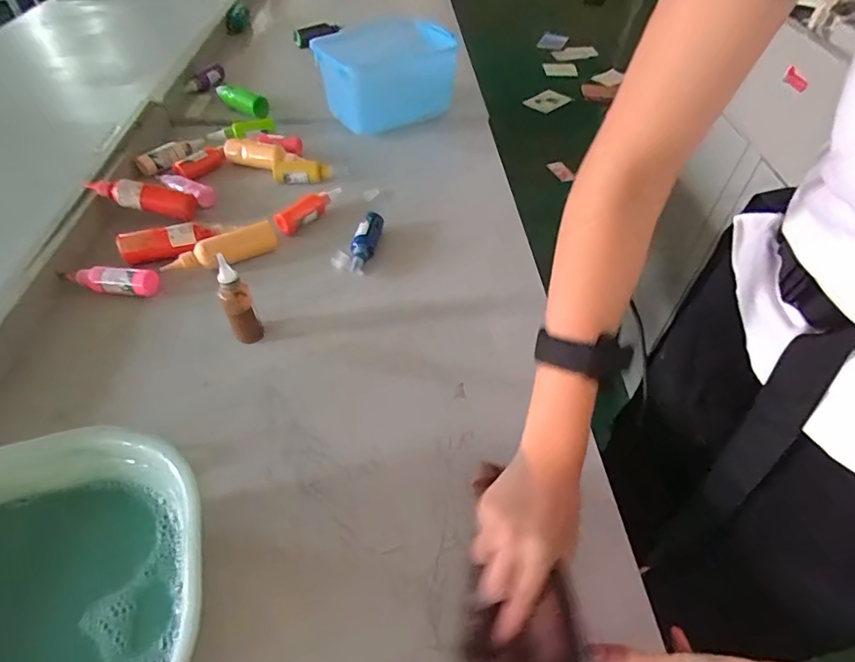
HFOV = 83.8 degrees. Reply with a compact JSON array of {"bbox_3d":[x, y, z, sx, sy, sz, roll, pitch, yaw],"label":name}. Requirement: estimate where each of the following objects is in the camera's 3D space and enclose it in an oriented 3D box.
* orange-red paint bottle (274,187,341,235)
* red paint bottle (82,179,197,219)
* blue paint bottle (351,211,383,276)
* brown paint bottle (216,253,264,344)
[{"bbox_3d":[-0.166,-0.178,0.683,0.027,0.033,0.118,33,56,23],"label":"orange-red paint bottle"},{"bbox_3d":[-0.391,-0.184,0.654,0.127,0.037,0.030,8,47,-21],"label":"red paint bottle"},{"bbox_3d":[-0.082,-0.120,0.634,0.029,0.028,0.106,9,50,5],"label":"blue paint bottle"},{"bbox_3d":[-0.199,-0.029,0.499,0.029,0.101,0.029,-23,55,-20],"label":"brown paint bottle"}]

